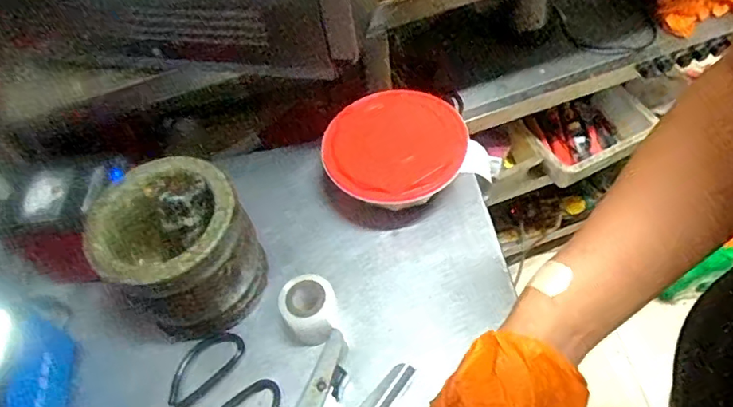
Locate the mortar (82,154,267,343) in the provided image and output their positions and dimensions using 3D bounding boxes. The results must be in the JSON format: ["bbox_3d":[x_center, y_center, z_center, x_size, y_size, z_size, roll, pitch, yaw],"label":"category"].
[{"bbox_3d":[-0.186,0.046,0.551,0.133,0.136,0.131,-2,53,3],"label":"mortar"}]

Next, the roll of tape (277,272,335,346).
[{"bbox_3d":[-0.057,0.105,0.548,0.052,0.050,0.047,-8,53,-1],"label":"roll of tape"}]

